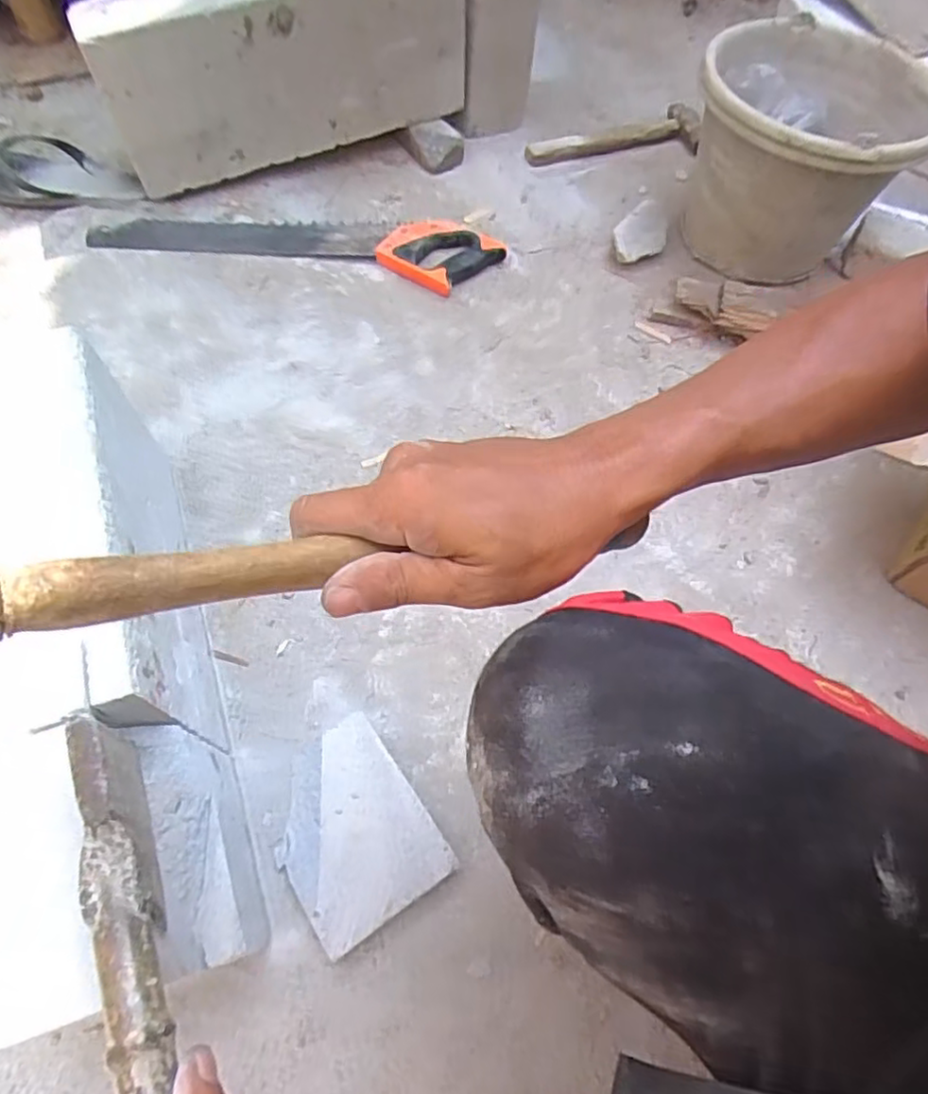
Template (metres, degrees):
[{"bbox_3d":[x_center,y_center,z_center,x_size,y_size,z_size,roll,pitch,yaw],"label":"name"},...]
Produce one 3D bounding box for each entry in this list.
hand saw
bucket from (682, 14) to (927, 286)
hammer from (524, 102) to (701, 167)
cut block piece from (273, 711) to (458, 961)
[{"bbox_3d":[-0.225,-0.427,0.911,0.546,0.025,0.124,7,61,0],"label":"hand saw"},{"bbox_3d":[0.431,-0.496,0.876,0.275,0.220,0.280,2,61,-3],"label":"bucket"},{"bbox_3d":[0.245,-0.643,1.049,0.297,0.038,0.101,-19,64,-14],"label":"hammer"},{"bbox_3d":[-0.096,0.234,0.551,0.116,0.032,0.153,-32,68,-20],"label":"cut block piece"}]

